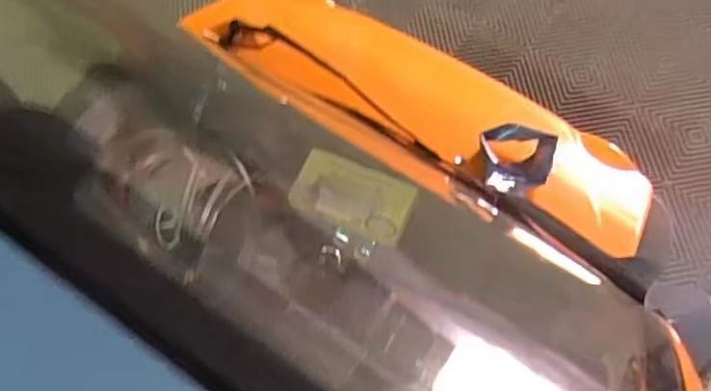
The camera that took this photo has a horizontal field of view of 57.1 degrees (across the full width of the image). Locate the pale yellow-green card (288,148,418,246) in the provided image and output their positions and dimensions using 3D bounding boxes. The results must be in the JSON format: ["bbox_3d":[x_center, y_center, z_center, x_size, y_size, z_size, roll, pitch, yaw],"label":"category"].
[{"bbox_3d":[-0.003,-0.001,1.150,0.203,0.025,0.114,22,83,2],"label":"pale yellow-green card"}]

